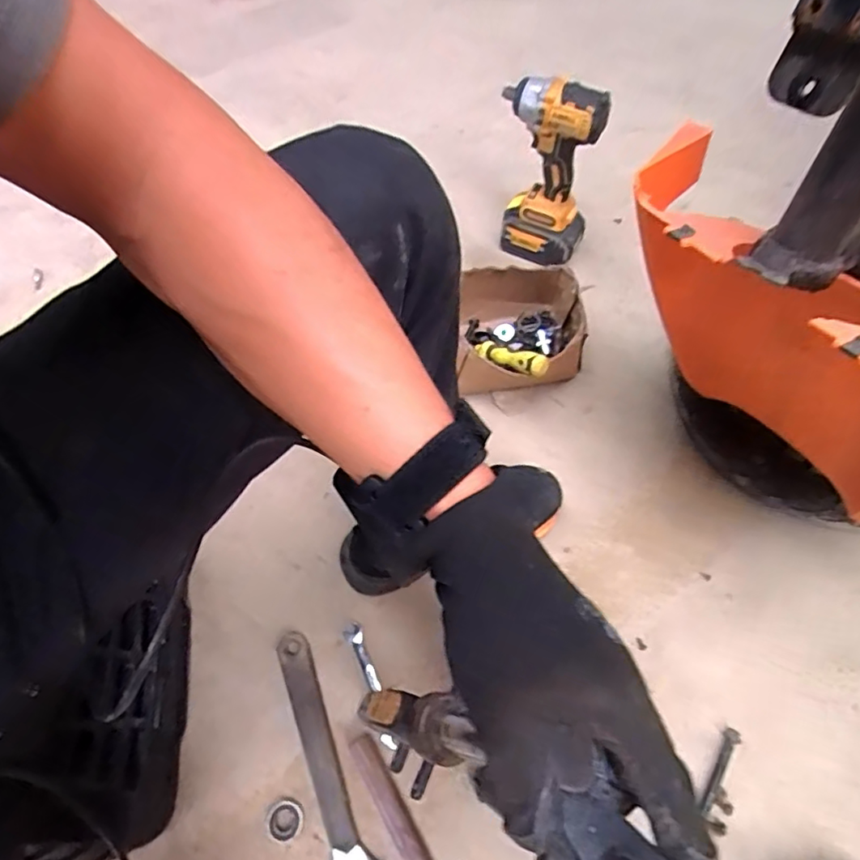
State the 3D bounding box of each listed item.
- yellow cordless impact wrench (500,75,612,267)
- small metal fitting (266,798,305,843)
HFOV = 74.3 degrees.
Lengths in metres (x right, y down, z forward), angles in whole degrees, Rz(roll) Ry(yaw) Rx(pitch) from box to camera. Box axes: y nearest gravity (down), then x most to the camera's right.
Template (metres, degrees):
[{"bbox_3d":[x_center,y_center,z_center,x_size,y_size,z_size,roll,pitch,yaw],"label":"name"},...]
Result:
[{"bbox_3d":[0.171,-0.371,0.844,0.147,0.262,0.078,19,62,10],"label":"yellow cordless impact wrench"},{"bbox_3d":[-0.143,0.386,0.561,0.034,0.007,0.034,0,61,0],"label":"small metal fitting"}]

